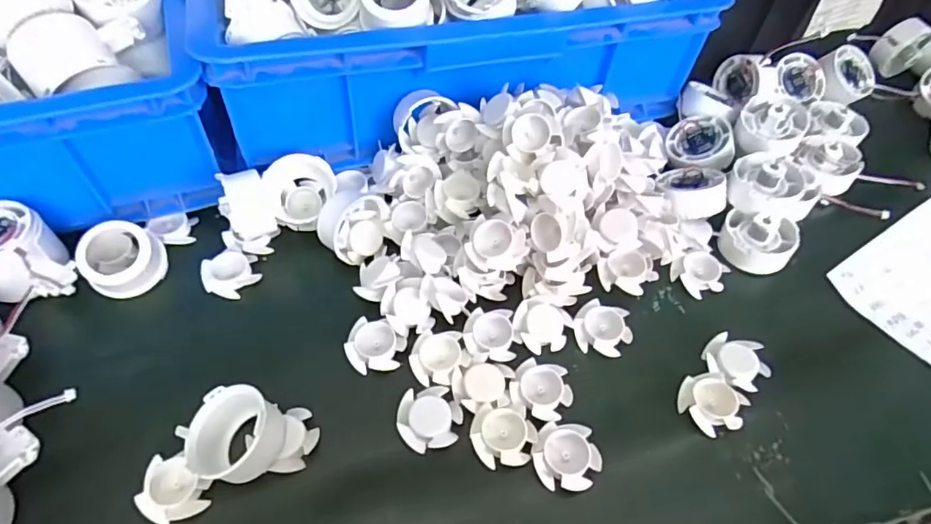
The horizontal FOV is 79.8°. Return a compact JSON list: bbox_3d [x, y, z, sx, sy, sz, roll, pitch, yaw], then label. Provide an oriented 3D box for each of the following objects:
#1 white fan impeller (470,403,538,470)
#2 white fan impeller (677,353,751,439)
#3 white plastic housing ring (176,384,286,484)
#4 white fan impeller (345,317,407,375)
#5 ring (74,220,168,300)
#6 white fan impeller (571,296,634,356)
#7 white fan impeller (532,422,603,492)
[{"bbox_3d":[0.023,0.109,0.348,0.040,0.007,0.035,10,54,4],"label":"white fan impeller"},{"bbox_3d":[0.159,0.088,0.365,0.037,0.012,0.048,-13,56,-12],"label":"white fan impeller"},{"bbox_3d":[-0.138,0.105,0.335,0.054,0.025,0.052,1,54,-2],"label":"white plastic housing ring"},{"bbox_3d":[-0.062,0.058,0.386,0.039,0.011,0.035,-5,55,-6],"label":"white fan impeller"},{"bbox_3d":[-0.253,-0.001,0.411,0.052,0.033,0.052,3,76,-13],"label":"ring"},{"bbox_3d":[0.098,0.048,0.398,0.040,0.014,0.036,24,57,14],"label":"white fan impeller"},{"bbox_3d":[0.062,0.119,0.341,0.039,0.012,0.038,2,54,-1],"label":"white fan impeller"}]

